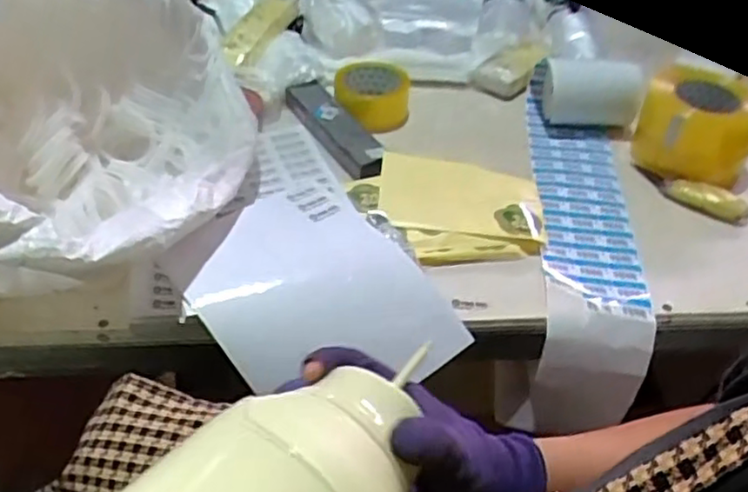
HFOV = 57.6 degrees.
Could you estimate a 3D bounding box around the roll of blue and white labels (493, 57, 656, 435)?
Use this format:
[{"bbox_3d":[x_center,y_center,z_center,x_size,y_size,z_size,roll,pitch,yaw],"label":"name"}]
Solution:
[{"bbox_3d":[0.246,-0.031,0.799,0.117,0.105,0.466,7,56,3],"label":"roll of blue and white labels"}]

